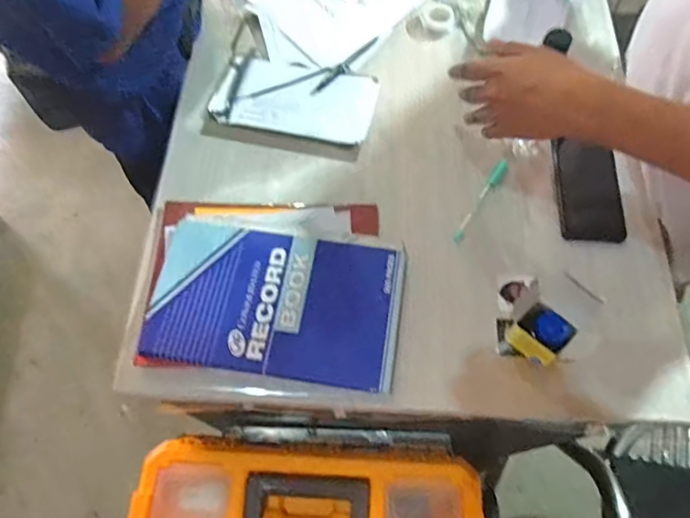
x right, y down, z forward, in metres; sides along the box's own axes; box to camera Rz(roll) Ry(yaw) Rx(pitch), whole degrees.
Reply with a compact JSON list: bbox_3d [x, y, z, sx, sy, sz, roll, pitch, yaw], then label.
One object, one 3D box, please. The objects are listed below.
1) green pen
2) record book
[{"bbox_3d":[0.180,-0.081,0.665,0.014,0.012,0.143,31,70,13],"label":"green pen"},{"bbox_3d":[-0.079,0.047,0.595,0.286,0.017,0.174,7,67,2],"label":"record book"}]

